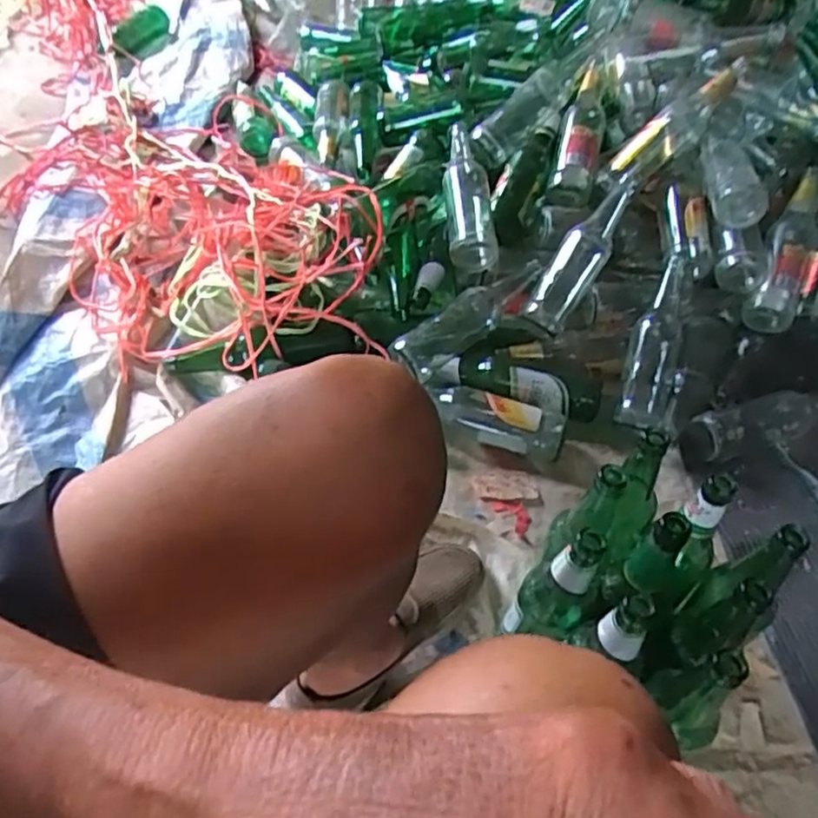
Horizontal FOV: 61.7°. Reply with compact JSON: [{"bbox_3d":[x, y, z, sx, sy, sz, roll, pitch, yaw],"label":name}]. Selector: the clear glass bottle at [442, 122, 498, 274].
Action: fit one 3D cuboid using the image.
[{"bbox_3d":[0.093,-0.346,1.094,0.076,0.059,0.311,0,51,-2],"label":"clear glass bottle"}]

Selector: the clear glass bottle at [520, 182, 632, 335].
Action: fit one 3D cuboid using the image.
[{"bbox_3d":[0.263,-0.238,1.036,0.063,0.059,0.272,30,80,20],"label":"clear glass bottle"}]

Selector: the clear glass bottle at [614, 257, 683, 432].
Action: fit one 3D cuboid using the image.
[{"bbox_3d":[0.362,-0.097,1.001,0.074,0.058,0.274,15,77,10],"label":"clear glass bottle"}]

